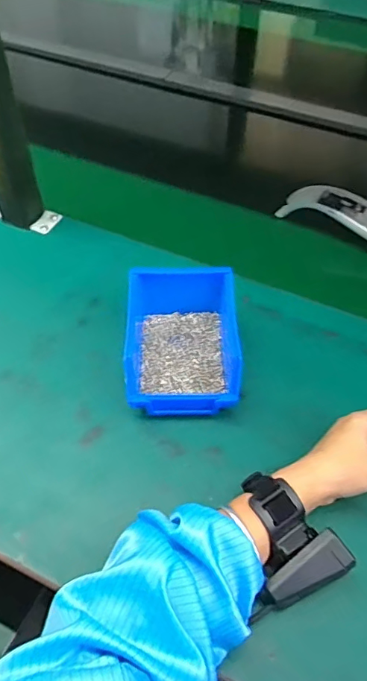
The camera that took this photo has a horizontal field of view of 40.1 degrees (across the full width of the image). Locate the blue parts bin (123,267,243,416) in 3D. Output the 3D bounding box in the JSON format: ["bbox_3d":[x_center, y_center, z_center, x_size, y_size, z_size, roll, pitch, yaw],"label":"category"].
[{"bbox_3d":[-0.002,-0.005,0.516,0.112,0.062,0.157,-3,55,-3],"label":"blue parts bin"}]

